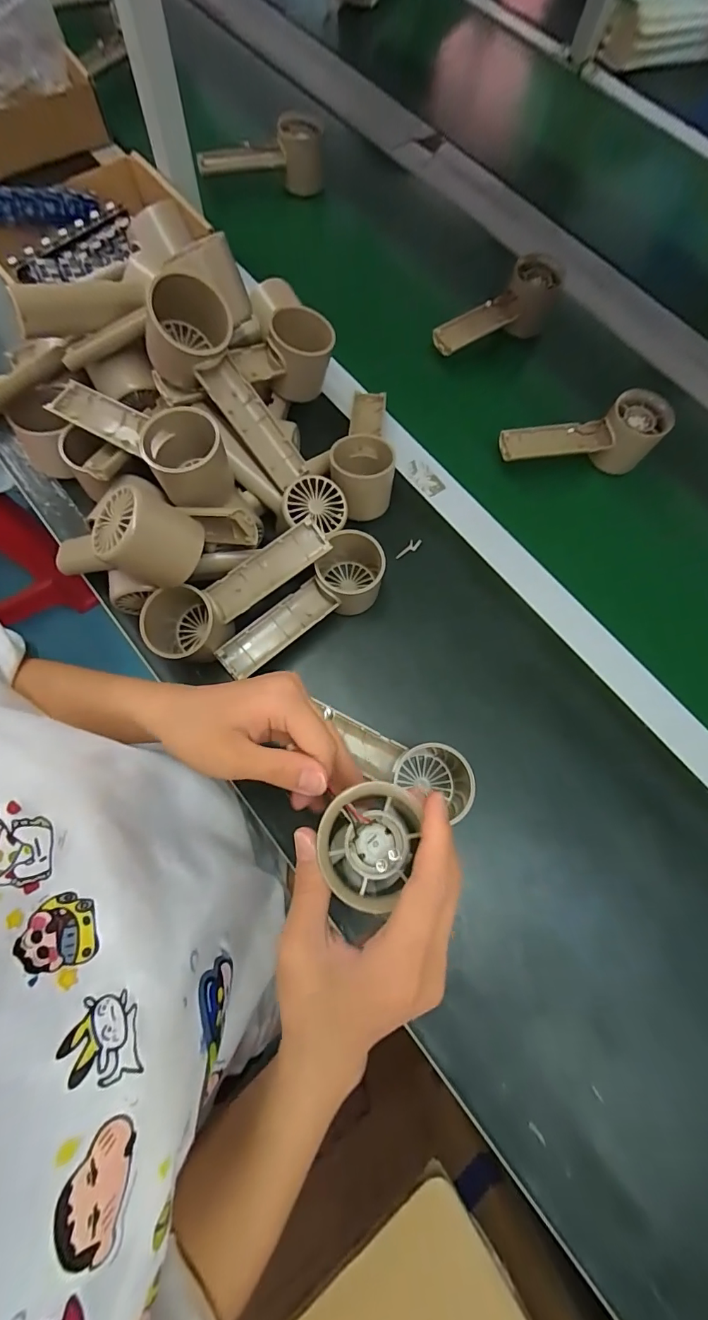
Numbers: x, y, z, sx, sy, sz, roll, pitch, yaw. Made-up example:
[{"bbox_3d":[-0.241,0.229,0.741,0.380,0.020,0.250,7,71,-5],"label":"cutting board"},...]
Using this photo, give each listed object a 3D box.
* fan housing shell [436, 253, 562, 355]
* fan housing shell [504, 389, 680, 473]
[{"bbox_3d":[0.159,-0.375,0.501,0.159,0.064,0.062,-40,79,-12],"label":"fan housing shell"},{"bbox_3d":[0.226,-0.224,0.455,0.159,0.058,0.061,-2,74,-3],"label":"fan housing shell"}]

